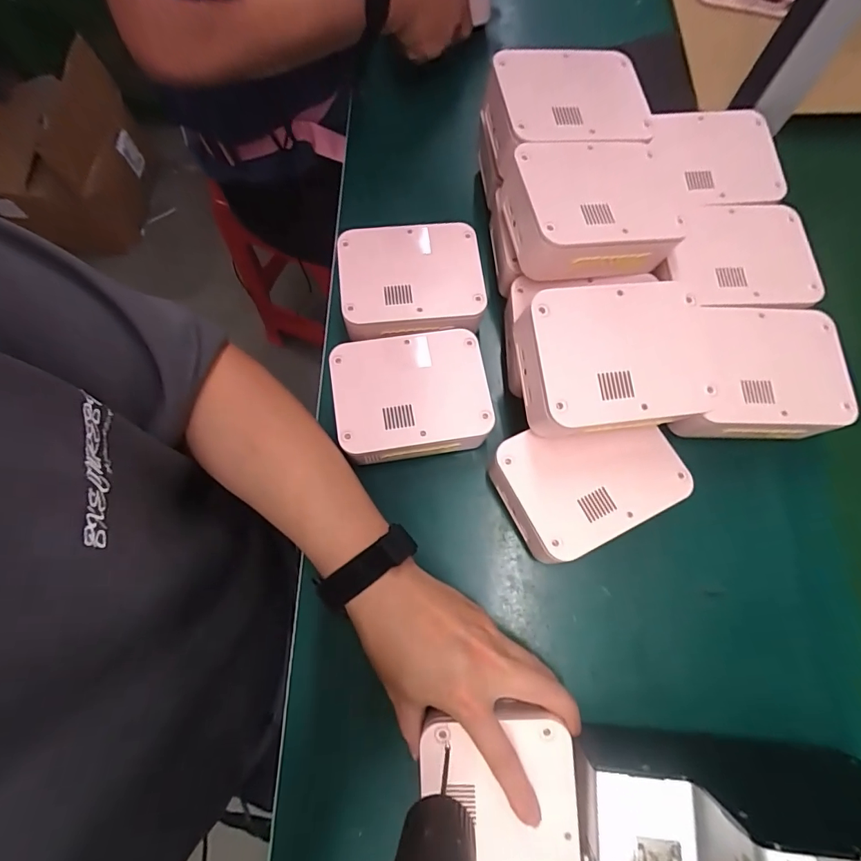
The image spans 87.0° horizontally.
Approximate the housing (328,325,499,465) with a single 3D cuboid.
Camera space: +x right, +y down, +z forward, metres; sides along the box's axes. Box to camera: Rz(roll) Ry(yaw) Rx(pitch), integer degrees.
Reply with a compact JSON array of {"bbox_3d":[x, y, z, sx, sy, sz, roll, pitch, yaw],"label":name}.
[{"bbox_3d":[-0.016,-0.026,0.398,0.125,0.057,0.101,-10,74,-1],"label":"housing"}]

